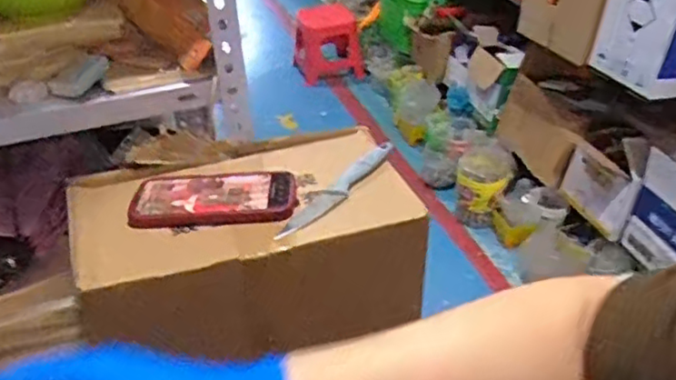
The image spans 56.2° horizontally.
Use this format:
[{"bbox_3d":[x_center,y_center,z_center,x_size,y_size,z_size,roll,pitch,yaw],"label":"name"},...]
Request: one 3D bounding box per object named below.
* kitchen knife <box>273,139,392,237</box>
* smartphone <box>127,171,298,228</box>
[{"bbox_3d":[0.003,-0.004,0.650,0.028,0.012,0.177,25,44,31],"label":"kitchen knife"},{"bbox_3d":[-0.127,0.005,0.651,0.164,0.012,0.087,-3,37,-3],"label":"smartphone"}]

